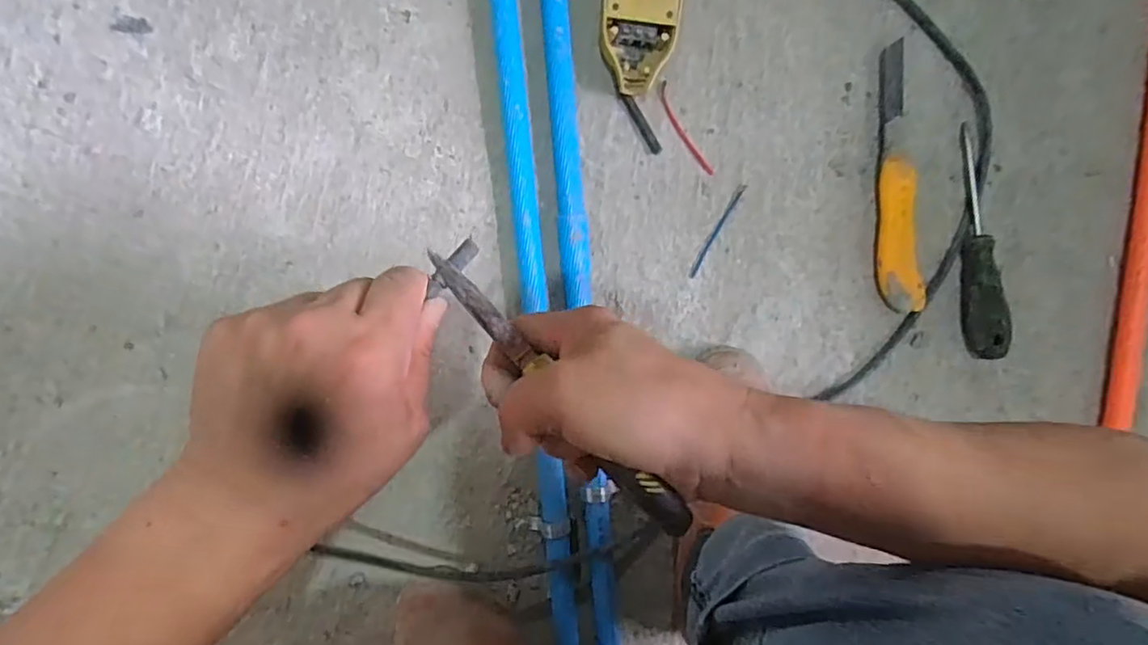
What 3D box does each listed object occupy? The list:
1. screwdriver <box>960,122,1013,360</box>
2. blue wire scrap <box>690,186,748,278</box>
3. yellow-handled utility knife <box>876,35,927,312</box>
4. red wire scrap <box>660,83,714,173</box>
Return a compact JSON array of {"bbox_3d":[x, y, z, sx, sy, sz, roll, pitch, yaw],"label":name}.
[{"bbox_3d":[0.359,-0.068,0.546,0.028,0.037,0.201,-9,95,-8],"label":"screwdriver"},{"bbox_3d":[0.121,-0.078,0.526,0.006,0.004,0.087,30,89,-10],"label":"blue wire scrap"},{"bbox_3d":[0.280,-0.122,0.535,0.036,0.025,0.223,-6,95,-9],"label":"yellow-handled utility knife"},{"bbox_3d":[0.091,-0.159,0.516,0.013,0.004,0.084,-32,98,-6],"label":"red wire scrap"}]

